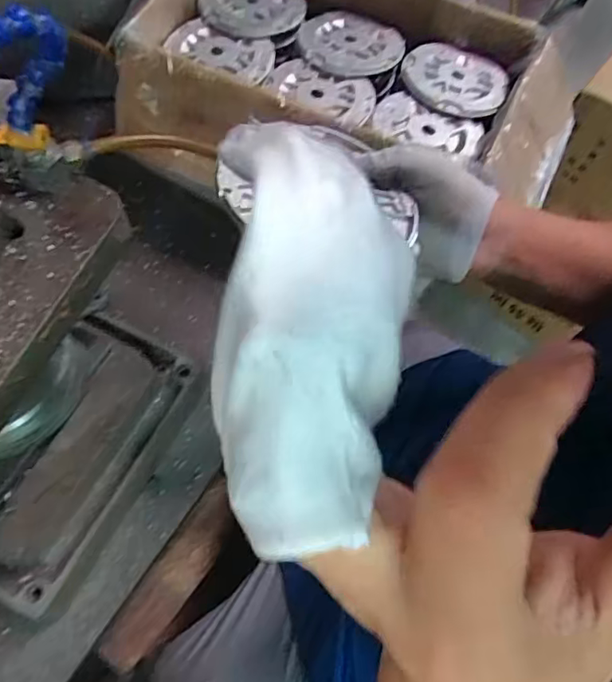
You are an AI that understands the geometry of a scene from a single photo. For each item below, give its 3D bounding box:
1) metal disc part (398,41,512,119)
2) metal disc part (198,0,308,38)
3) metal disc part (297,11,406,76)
[{"bbox_3d":[0.187,-0.331,0.700,0.127,0.010,0.120,1,64,-3],"label":"metal disc part"},{"bbox_3d":[-0.070,-0.446,0.740,0.136,0.015,0.111,-9,65,-8],"label":"metal disc part"},{"bbox_3d":[0.057,-0.387,0.723,0.130,0.012,0.109,-6,65,-7],"label":"metal disc part"}]

